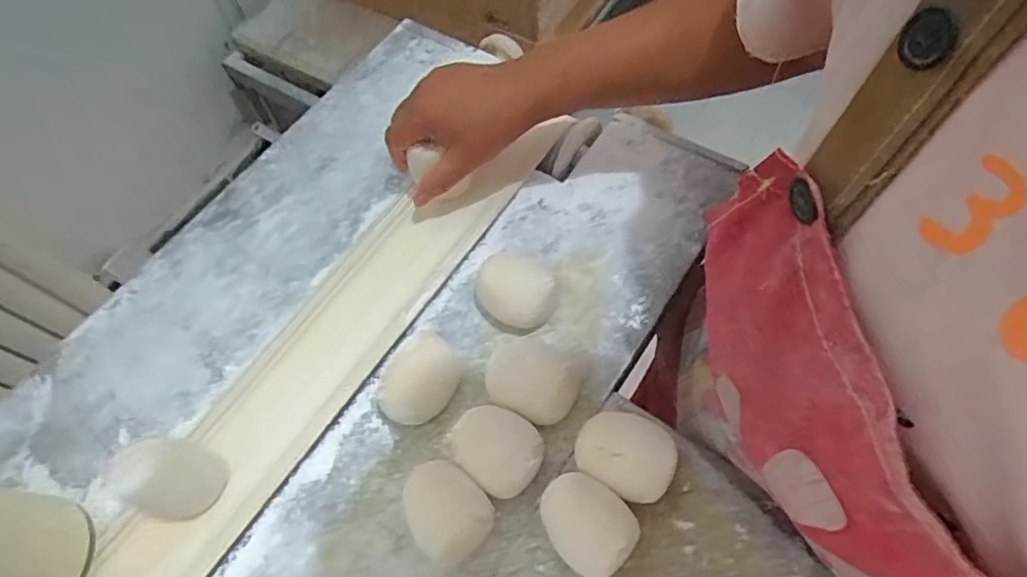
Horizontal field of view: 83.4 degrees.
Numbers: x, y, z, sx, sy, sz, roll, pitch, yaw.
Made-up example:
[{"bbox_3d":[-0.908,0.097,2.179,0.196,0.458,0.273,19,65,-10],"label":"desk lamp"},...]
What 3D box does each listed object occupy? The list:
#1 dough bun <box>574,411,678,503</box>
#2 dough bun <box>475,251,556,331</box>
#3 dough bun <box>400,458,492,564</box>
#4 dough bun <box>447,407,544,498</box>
[{"bbox_3d":[0.074,0.110,0.380,0.062,0.041,0.051,30,69,17],"label":"dough bun"},{"bbox_3d":[0.003,0.001,0.442,0.057,0.036,0.050,12,65,9],"label":"dough bun"},{"bbox_3d":[-0.044,0.144,0.377,0.049,0.039,0.061,-37,67,-14],"label":"dough bun"},{"bbox_3d":[-0.010,0.110,0.393,0.061,0.036,0.050,41,72,20],"label":"dough bun"}]

